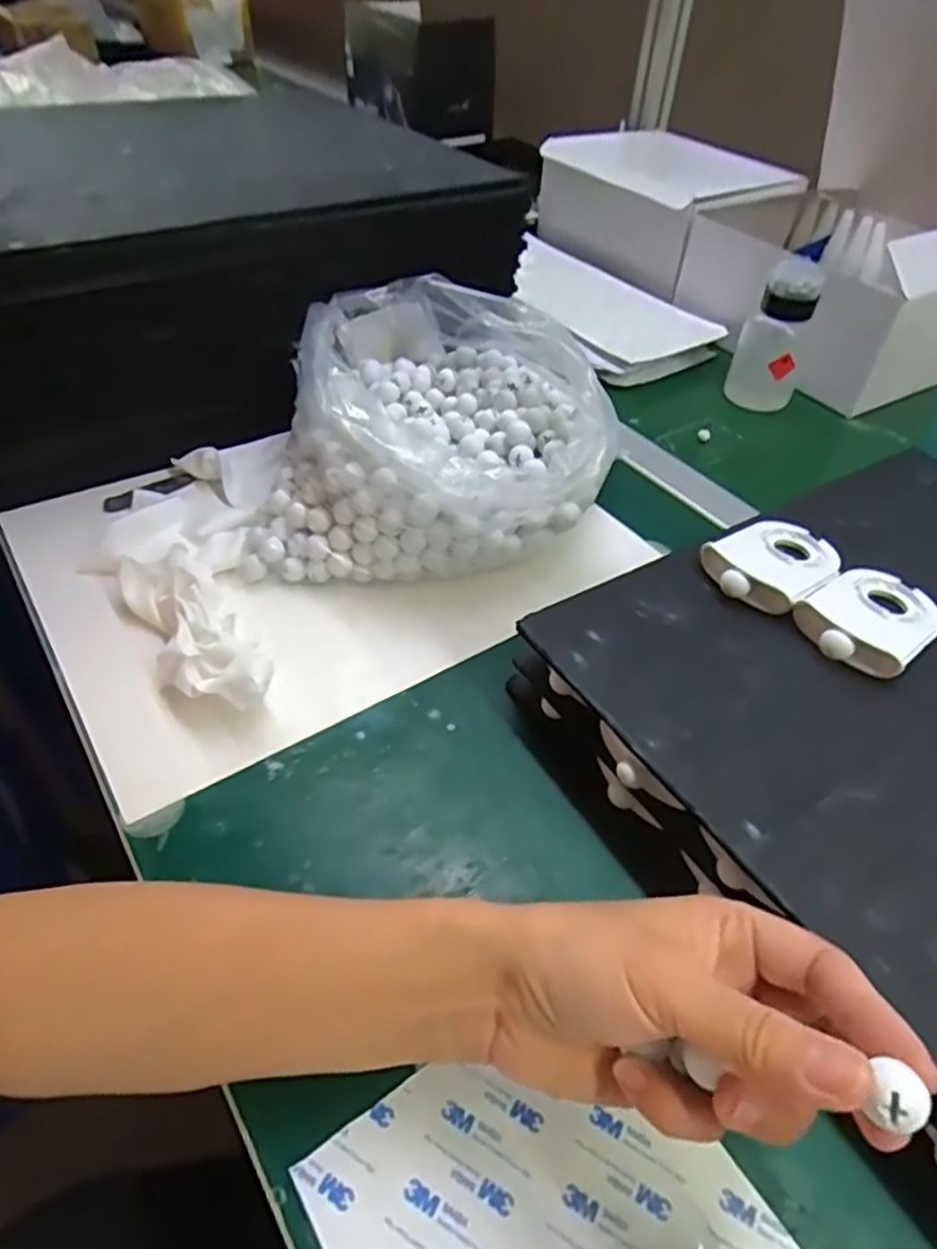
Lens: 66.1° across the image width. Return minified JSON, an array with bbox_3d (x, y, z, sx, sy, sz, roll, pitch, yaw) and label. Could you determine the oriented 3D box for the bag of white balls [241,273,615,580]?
[{"bbox_3d":[-0.027,-0.145,0.495,0.216,0.116,0.224,4,45,-2],"label":"bag of white balls"}]

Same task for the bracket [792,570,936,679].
[{"bbox_3d":[0.216,-0.006,0.383,0.086,0.018,0.056,-28,54,-28],"label":"bracket"}]

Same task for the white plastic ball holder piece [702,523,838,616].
[{"bbox_3d":[0.179,-0.037,0.416,0.086,0.017,0.058,-28,54,-28],"label":"white plastic ball holder piece"}]

